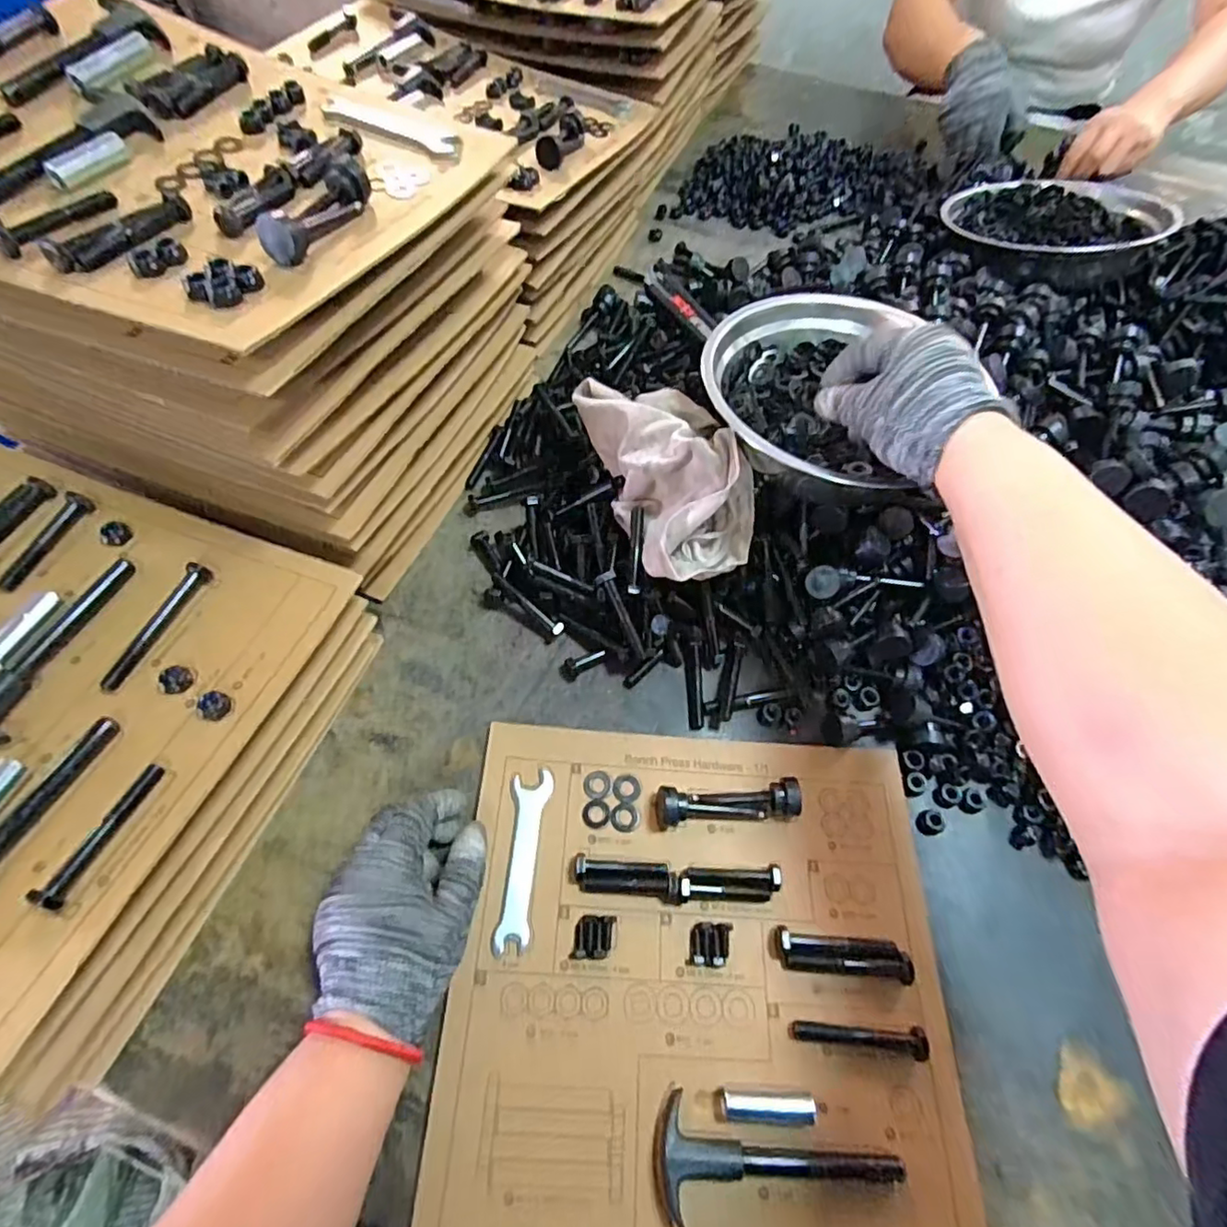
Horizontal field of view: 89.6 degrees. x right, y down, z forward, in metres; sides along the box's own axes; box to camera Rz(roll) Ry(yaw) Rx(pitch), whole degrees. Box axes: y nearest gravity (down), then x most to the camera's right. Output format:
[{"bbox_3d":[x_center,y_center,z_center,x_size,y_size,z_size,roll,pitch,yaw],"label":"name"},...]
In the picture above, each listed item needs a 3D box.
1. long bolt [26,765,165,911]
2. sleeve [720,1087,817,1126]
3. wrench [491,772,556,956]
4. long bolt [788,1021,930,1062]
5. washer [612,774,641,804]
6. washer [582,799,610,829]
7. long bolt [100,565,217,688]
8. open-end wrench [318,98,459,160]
[{"bbox_3d":[-0.262,0.111,0.316,0.011,0.014,0.074,17,60,6],"label":"long bolt"},{"bbox_3d":[0.089,0.276,0.345,0.054,0.018,0.014,3,59,-3],"label":"sleeve"},{"bbox_3d":[-0.059,0.160,0.407,0.026,0.004,0.112,6,59,-1],"label":"wrench"},{"bbox_3d":[0.144,0.248,0.364,0.076,0.018,0.015,9,59,1],"label":"long bolt"},{"bbox_3d":[0.009,0.124,0.437,0.019,0.004,0.020,2,59,-3],"label":"washer"},{"bbox_3d":[-0.012,0.138,0.426,0.019,0.004,0.019,2,59,-3],"label":"washer"},{"bbox_3d":[-0.285,0.006,0.383,0.015,0.013,0.089,19,60,7],"label":"long bolt"},{"bbox_3d":[-0.166,-0.366,0.466,0.118,0.007,0.032,27,61,11],"label":"open-end wrench"}]

